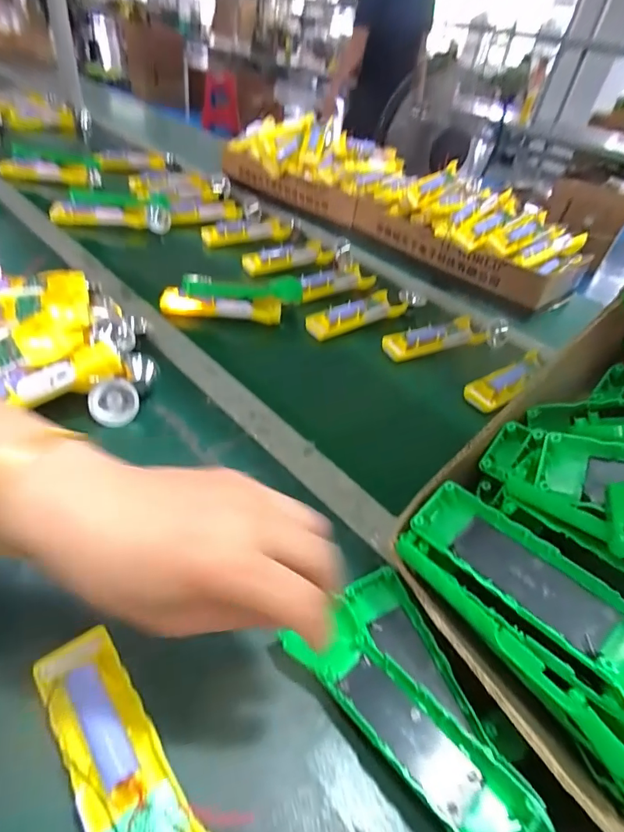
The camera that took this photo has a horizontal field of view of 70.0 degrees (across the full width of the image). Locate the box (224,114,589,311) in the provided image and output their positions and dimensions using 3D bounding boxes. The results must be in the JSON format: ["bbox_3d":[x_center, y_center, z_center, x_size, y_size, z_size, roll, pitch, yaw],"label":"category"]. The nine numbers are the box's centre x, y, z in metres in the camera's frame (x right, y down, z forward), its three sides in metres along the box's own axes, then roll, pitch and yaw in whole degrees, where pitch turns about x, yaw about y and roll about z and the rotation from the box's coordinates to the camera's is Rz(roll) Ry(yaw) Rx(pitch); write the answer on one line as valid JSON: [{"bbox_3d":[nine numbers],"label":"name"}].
[{"bbox_3d":[0.148,-0.471,0.937,0.806,0.128,0.218,35,47,26],"label":"box"}]

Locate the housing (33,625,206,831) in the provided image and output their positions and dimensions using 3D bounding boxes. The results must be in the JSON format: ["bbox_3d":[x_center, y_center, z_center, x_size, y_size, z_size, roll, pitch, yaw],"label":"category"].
[{"bbox_3d":[-0.100,0.193,0.240,0.054,0.031,0.168,-23,52,-31],"label":"housing"}]

